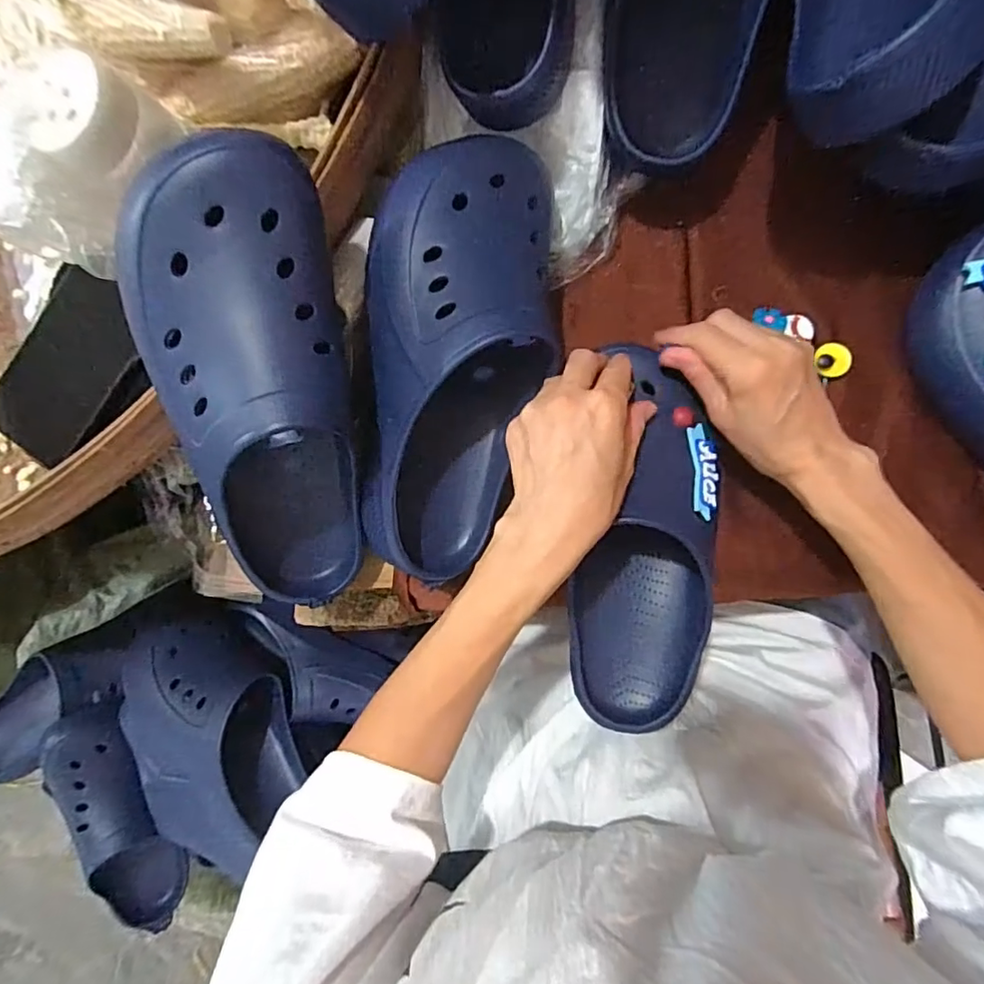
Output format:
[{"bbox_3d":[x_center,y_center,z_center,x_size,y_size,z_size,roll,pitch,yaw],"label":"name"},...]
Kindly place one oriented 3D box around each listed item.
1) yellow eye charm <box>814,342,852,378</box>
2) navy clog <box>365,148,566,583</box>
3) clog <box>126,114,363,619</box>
[{"bbox_3d":[0.247,-0.095,0.403,0.021,0.006,0.024,-14,85,7],"label":"yellow eye charm"},{"bbox_3d":[-0.021,-0.089,0.377,0.125,0.084,0.293,-1,87,8],"label":"navy clog"},{"bbox_3d":[-0.144,-0.051,0.349,0.112,0.093,0.281,-10,104,-11],"label":"clog"}]

